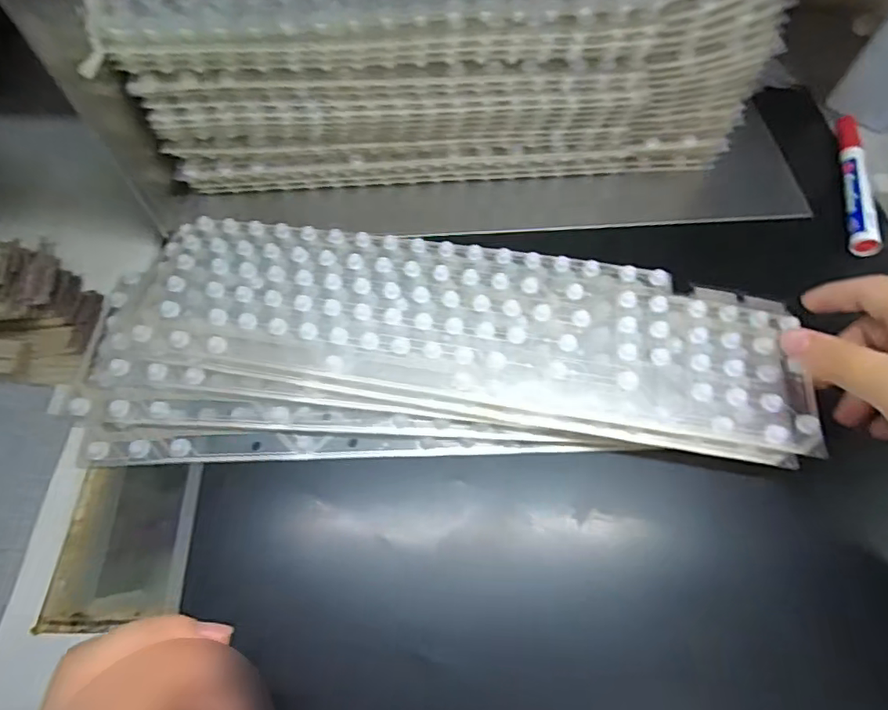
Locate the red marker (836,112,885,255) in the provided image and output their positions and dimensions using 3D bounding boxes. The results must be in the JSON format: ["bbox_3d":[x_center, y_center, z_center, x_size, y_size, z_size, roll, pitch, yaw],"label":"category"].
[{"bbox_3d":[0.309,-0.132,0.404,0.018,0.020,0.144,14,62,6],"label":"red marker"}]

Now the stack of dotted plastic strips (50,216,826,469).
[{"bbox_3d":[-0.006,-0.010,0.333,0.423,0.026,0.158,3,61,3],"label":"stack of dotted plastic strips"}]

